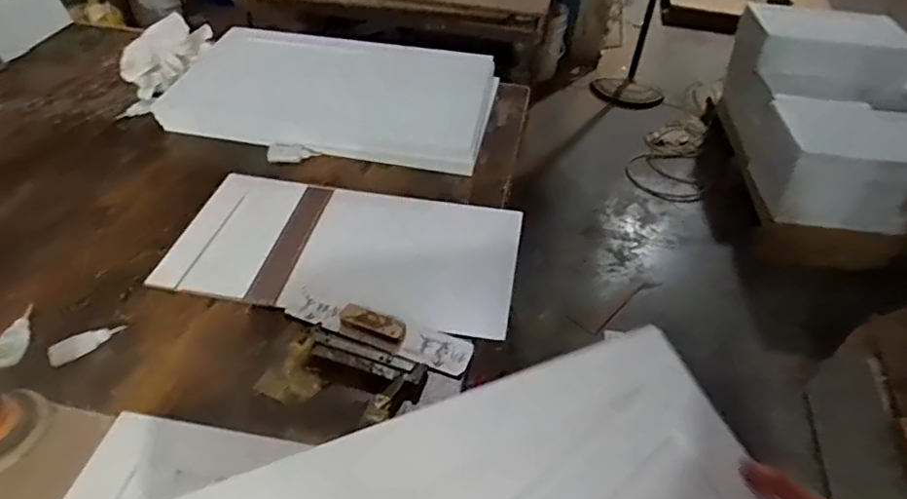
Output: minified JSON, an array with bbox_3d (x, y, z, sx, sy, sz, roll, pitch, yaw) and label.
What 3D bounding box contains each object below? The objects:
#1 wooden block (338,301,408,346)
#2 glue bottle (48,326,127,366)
[{"bbox_3d":[-0.118,0.105,0.824,0.104,0.019,0.042,22,46,18],"label":"wooden block"},{"bbox_3d":[-0.514,0.131,0.808,0.097,0.020,0.027,-21,48,-24],"label":"glue bottle"}]

